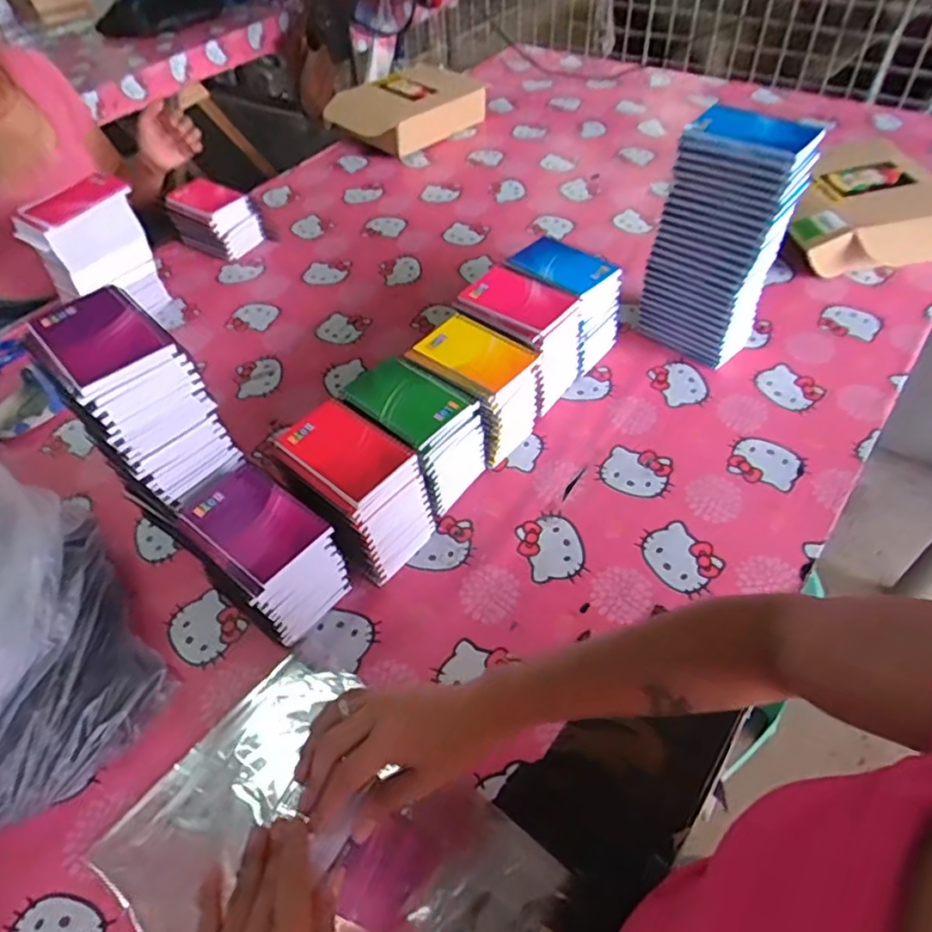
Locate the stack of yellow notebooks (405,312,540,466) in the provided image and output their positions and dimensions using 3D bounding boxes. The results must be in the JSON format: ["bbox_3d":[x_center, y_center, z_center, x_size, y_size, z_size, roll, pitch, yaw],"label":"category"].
[{"bbox_3d":[0.014,-0.095,0.794,0.129,0.130,0.106,30,59,27],"label":"stack of yellow notebooks"}]

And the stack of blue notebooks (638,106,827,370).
[{"bbox_3d":[0.334,-0.297,0.841,0.147,0.312,0.091,33,60,28],"label":"stack of blue notebooks"}]

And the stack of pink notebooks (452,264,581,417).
[{"bbox_3d":[0.072,-0.166,0.837,0.135,0.142,0.104,30,59,26],"label":"stack of pink notebooks"}]

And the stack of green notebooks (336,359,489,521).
[{"bbox_3d":[-0.059,-0.034,0.745,0.132,0.137,0.104,29,59,26],"label":"stack of green notebooks"}]

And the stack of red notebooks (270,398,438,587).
[{"bbox_3d":[-0.118,0.029,0.693,0.144,0.143,0.099,31,60,27],"label":"stack of red notebooks"}]

